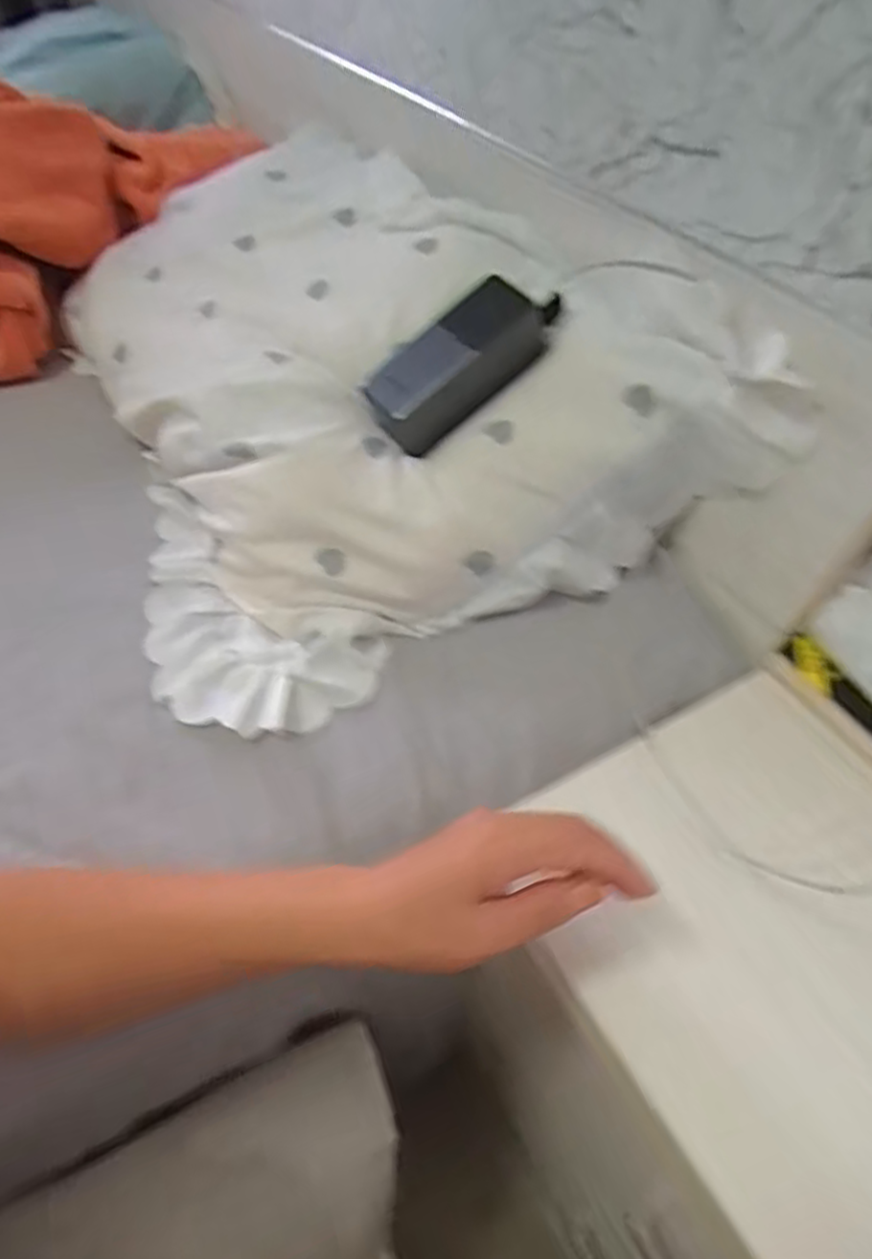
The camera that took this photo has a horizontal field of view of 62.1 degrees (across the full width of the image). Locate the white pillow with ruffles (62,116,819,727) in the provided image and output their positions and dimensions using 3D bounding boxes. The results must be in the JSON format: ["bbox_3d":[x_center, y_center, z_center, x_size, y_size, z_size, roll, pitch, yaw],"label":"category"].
[{"bbox_3d":[-0.085,-0.246,0.618,0.426,0.147,0.614,-20,54,-15],"label":"white pillow with ruffles"}]

